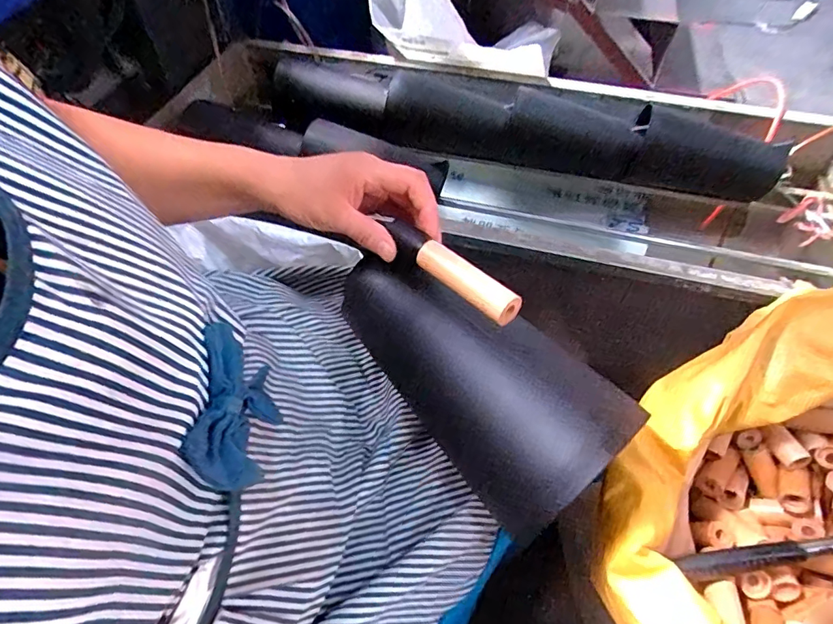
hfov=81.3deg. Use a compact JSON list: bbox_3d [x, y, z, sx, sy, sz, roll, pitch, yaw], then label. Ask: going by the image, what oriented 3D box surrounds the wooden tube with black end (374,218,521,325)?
[{"bbox_3d":[0.021,-0.031,0.345,0.023,0.017,0.119,-38,58,-22],"label":"wooden tube with black end"}]

